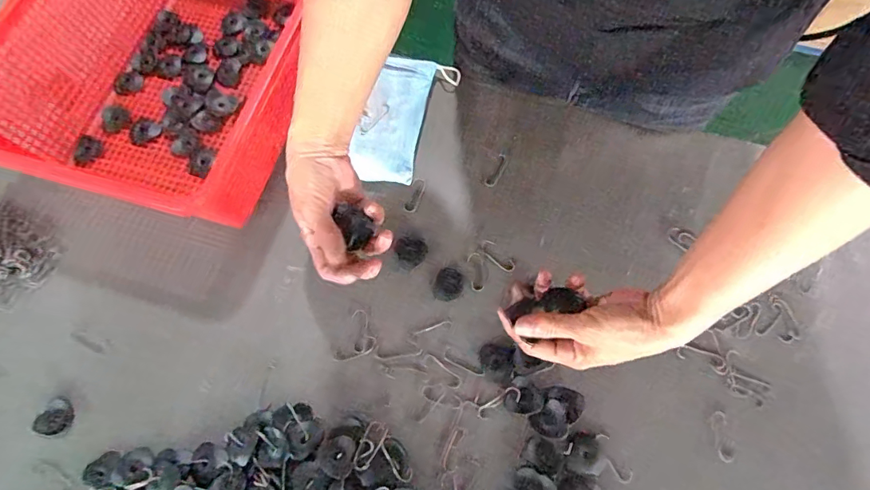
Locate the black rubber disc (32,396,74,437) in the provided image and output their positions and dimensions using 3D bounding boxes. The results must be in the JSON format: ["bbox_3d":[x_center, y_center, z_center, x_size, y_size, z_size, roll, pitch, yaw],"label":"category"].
[{"bbox_3d":[-0.366,0.166,0.455,0.039,0.006,0.035,6,70,4],"label":"black rubber disc"}]

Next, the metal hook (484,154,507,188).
[{"bbox_3d":[0.070,-0.084,0.532,0.012,0.004,0.043,26,73,11],"label":"metal hook"}]

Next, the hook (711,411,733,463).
[{"bbox_3d":[0.259,0.173,0.426,0.013,0.004,0.042,2,70,3],"label":"hook"}]

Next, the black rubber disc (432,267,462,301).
[{"bbox_3d":[0.013,0.041,0.487,0.029,0.004,0.035,19,71,9],"label":"black rubber disc"}]

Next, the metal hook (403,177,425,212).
[{"bbox_3d":[-0.022,-0.056,0.525,0.014,0.004,0.042,19,71,9],"label":"metal hook"}]

